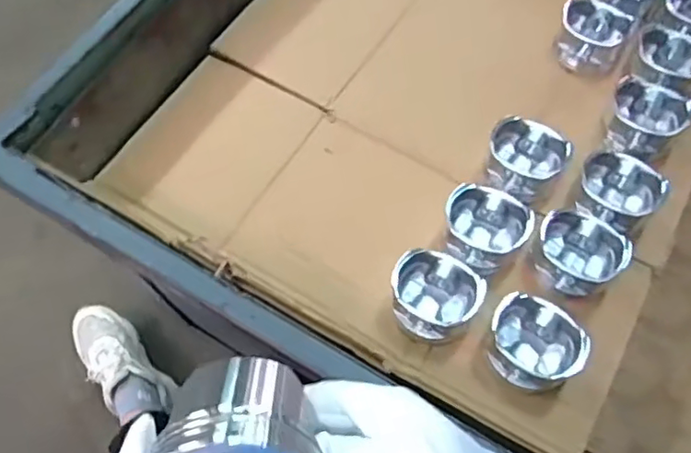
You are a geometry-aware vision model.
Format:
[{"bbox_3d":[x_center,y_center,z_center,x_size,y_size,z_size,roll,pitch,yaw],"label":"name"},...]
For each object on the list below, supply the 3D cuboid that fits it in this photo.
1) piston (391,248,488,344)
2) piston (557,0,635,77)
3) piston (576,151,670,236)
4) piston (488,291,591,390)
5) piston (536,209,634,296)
[{"bbox_3d":[0.076,0.061,0.539,0.076,0.043,0.071,-1,66,2],"label":"piston"},{"bbox_3d":[0.275,-0.213,0.685,0.072,0.058,0.070,-1,66,2],"label":"piston"},{"bbox_3d":[0.256,-0.031,0.580,0.073,0.051,0.063,35,72,17],"label":"piston"},{"bbox_3d":[0.158,0.098,0.513,0.078,0.049,0.072,41,73,18],"label":"piston"},{"bbox_3d":[0.205,0.025,0.543,0.075,0.043,0.066,42,74,19],"label":"piston"}]

